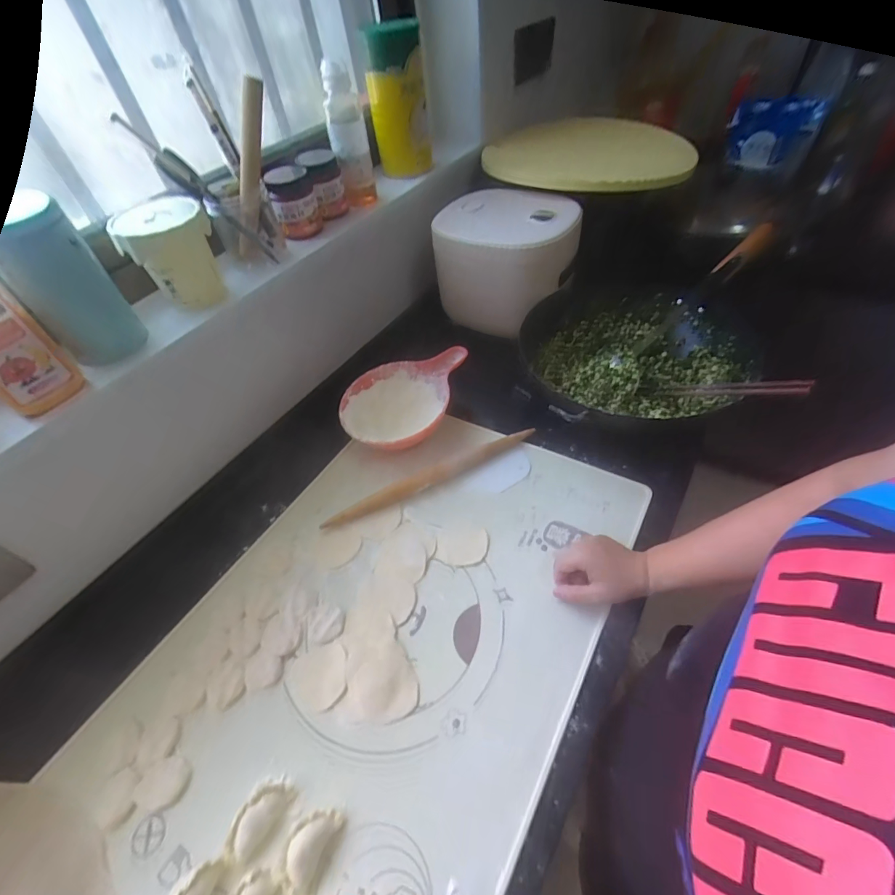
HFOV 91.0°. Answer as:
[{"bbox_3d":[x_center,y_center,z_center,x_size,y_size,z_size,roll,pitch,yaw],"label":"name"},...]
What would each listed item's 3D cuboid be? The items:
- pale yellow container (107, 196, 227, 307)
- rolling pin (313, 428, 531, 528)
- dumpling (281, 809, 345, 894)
[{"bbox_3d":[-0.339,-0.242,0.556,0.104,0.113,0.080,-28,53,-19],"label":"pale yellow container"},{"bbox_3d":[-0.019,0.043,0.626,0.319,0.021,0.030,-24,52,-13],"label":"rolling pin"},{"bbox_3d":[-0.121,0.350,0.384,0.033,0.022,0.060,16,54,18],"label":"dumpling"}]

